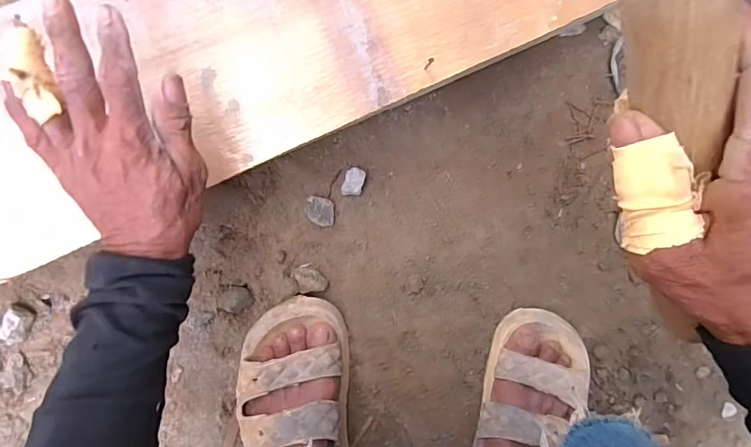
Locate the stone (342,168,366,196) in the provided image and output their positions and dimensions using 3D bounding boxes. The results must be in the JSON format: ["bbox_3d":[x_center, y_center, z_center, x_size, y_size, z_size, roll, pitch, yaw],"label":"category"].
[{"bbox_3d":[-0.023,-0.043,0.462,0.021,0.011,0.029,14,94,-8],"label":"stone"}]

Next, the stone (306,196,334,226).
[{"bbox_3d":[-0.057,-0.013,0.456,0.030,0.021,0.028,10,95,-8],"label":"stone"}]

